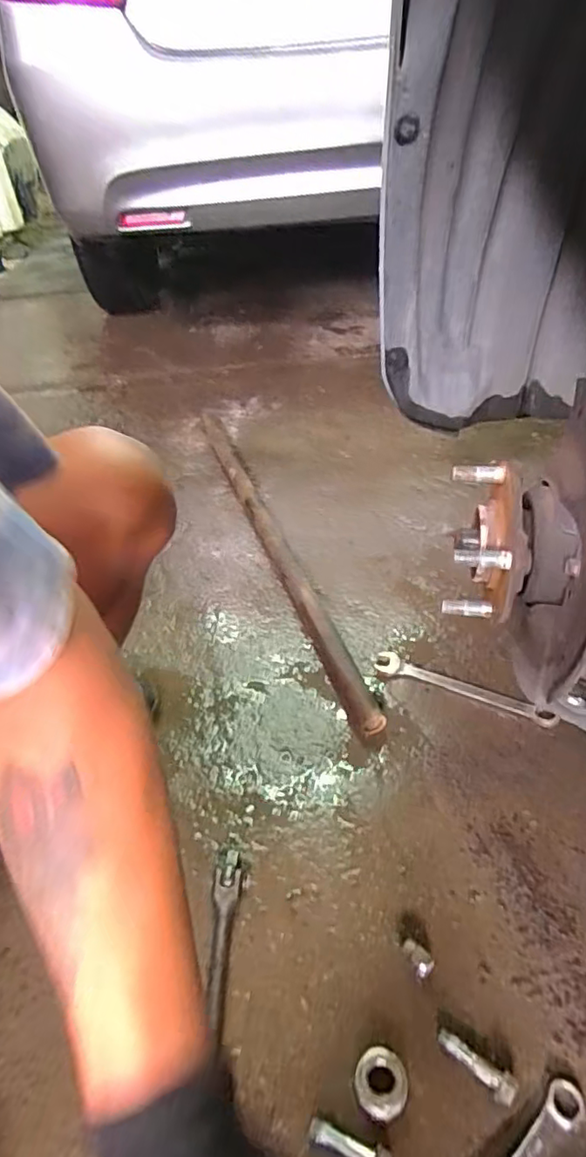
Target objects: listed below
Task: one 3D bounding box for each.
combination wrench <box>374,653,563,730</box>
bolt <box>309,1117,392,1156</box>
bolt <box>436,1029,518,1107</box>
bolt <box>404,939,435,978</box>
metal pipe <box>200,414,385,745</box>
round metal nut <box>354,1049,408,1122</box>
[{"bbox_3d":[0.215,0.140,0.735,0.227,0.008,0.030,16,45,24],"label":"combination wrench"},{"bbox_3d":[0.042,0.425,0.432,0.062,0.013,0.019,13,44,20],"label":"bolt"},{"bbox_3d":[0.143,0.384,0.455,0.063,0.015,0.020,22,47,29],"label":"bolt"},{"bbox_3d":[0.110,0.338,0.513,0.028,0.016,0.015,30,52,35],"label":"bolt"},{"bbox_3d":[-0.051,-0.094,1.013,0.037,0.034,0.886,-15,41,-11],"label":"metal pipe"},{"bbox_3d":[0.069,0.394,0.452,0.040,0.015,0.042,8,42,16],"label":"round metal nut"}]

